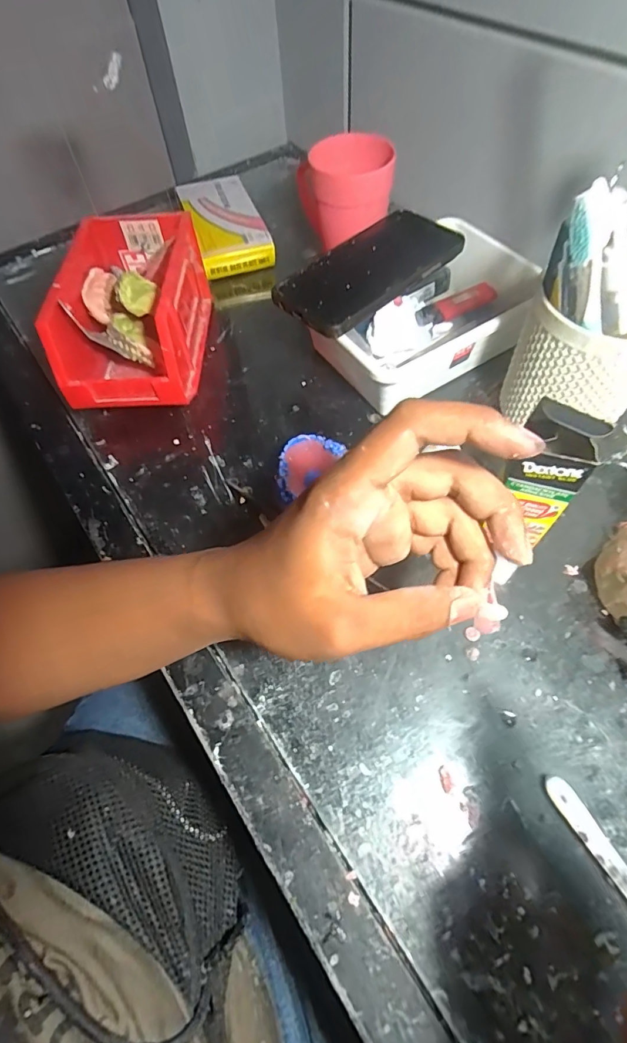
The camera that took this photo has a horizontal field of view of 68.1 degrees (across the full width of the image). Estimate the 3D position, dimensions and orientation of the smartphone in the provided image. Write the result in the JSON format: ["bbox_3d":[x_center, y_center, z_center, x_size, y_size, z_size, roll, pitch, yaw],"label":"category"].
[{"bbox_3d":[0.050,-0.217,0.399,0.171,0.013,0.080,-40,65,-18],"label":"smartphone"}]

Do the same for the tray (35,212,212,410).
[{"bbox_3d":[-0.158,-0.183,0.416,0.101,0.092,0.168,-3,61,3],"label":"tray"}]

